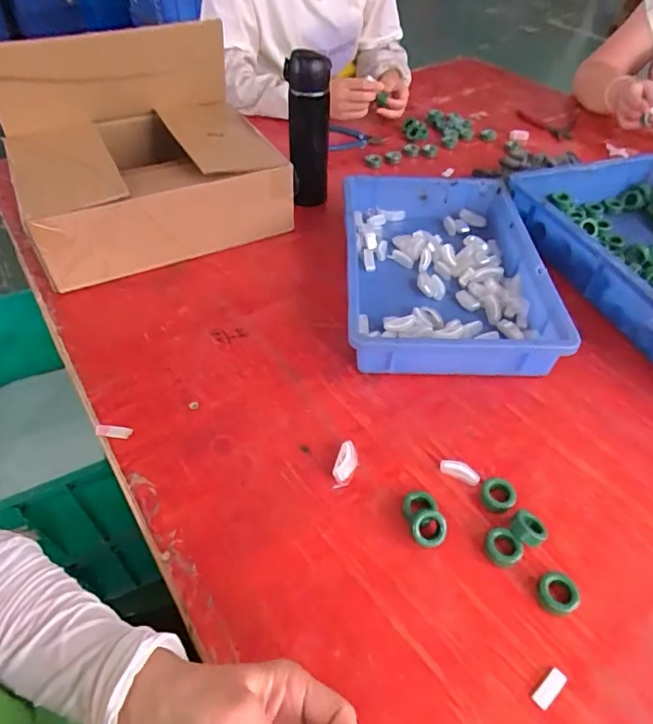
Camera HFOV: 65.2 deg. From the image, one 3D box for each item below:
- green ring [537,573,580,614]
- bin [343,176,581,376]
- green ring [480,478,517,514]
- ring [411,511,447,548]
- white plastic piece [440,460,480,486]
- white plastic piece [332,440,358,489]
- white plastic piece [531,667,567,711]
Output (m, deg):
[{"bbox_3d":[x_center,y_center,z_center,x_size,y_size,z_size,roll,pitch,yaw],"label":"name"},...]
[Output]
[{"bbox_3d":[0.186,0.186,0.410,0.031,0.012,0.030,1,47,-1],"label":"green ring"},{"bbox_3d":[0.148,-0.128,0.670,0.242,0.066,0.363,2,46,0],"label":"bin"},{"bbox_3d":[0.158,0.120,0.467,0.030,0.010,0.036,29,52,24],"label":"green ring"},{"bbox_3d":[0.088,0.142,0.435,0.030,0.006,0.030,45,82,2],"label":"ring"},{"bbox_3d":[0.127,0.104,0.487,0.037,0.008,0.015,21,50,18],"label":"white plastic piece"},{"bbox_3d":[0.019,0.098,0.490,0.020,0.009,0.047,12,47,10],"label":"white plastic piece"},{"bbox_3d":[0.162,0.237,0.370,0.030,0.004,0.013,-32,55,-28],"label":"white plastic piece"}]

